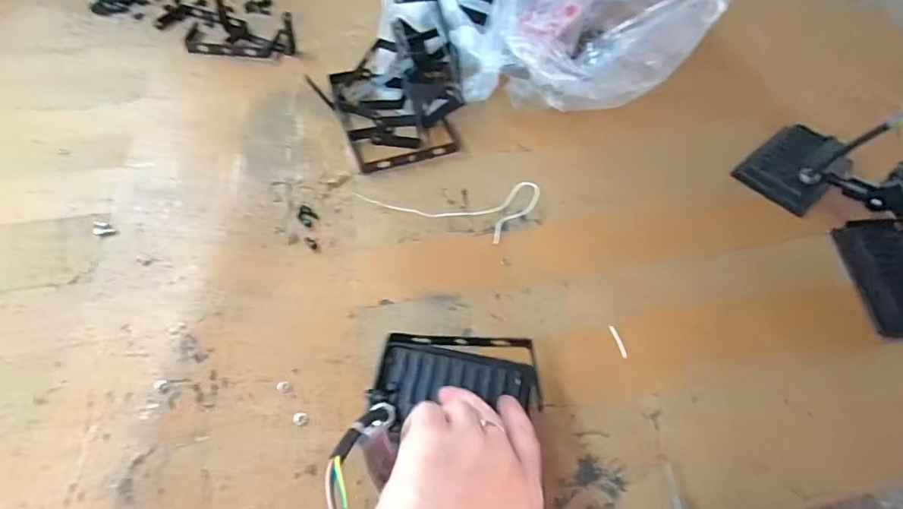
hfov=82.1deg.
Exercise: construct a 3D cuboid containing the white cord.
[{"bbox_3d":[-0.001,-0.055,0.478,0.152,0.014,0.065,17,55,11],"label":"white cord"}]

